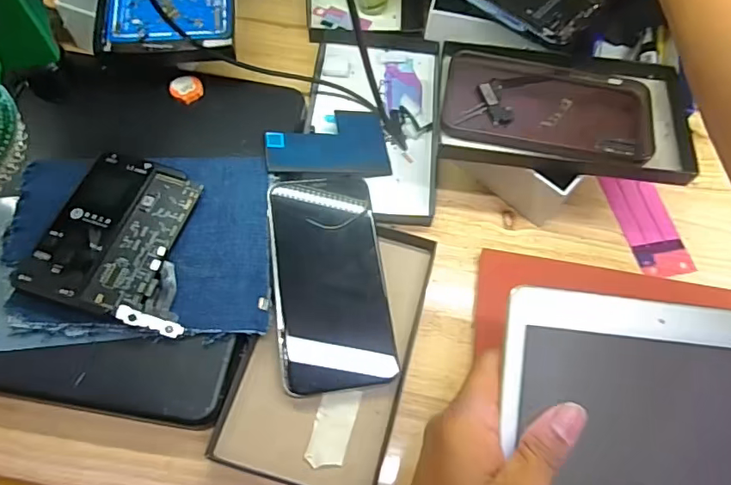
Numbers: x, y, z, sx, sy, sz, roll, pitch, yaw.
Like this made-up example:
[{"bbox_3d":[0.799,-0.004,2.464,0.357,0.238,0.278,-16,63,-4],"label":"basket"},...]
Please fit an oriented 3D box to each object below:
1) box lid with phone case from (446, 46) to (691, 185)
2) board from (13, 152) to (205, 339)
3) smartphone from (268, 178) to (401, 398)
[{"bbox_3d":[0.142,-0.098,0.356,0.176,0.016,0.109,4,64,-1],"label":"box lid with phone case"},{"bbox_3d":[-0.149,-0.003,0.316,0.097,0.015,0.103,16,65,4],"label":"board"},{"bbox_3d":[-0.024,0.024,0.324,0.071,0.009,0.140,-6,74,-8],"label":"smartphone"}]

